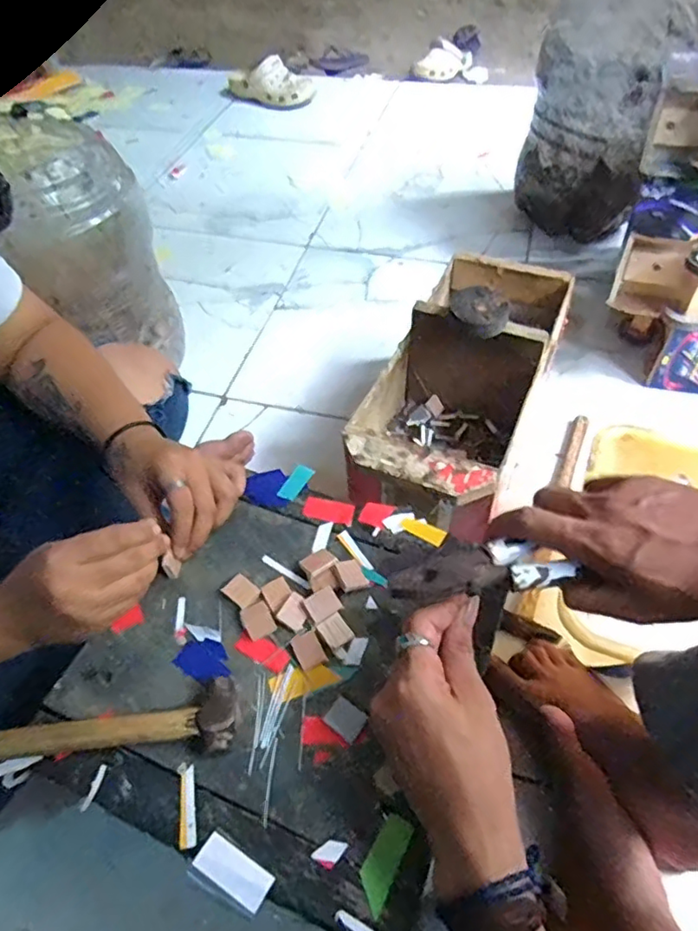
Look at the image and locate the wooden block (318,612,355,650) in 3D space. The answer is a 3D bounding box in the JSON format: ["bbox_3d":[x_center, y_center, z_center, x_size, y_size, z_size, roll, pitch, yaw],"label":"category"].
[{"bbox_3d":[-0.010,0.121,0.436,0.020,0.006,0.022,-30,56,-18],"label":"wooden block"}]

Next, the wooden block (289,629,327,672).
[{"bbox_3d":[-0.029,0.132,0.428,0.019,0.004,0.025,-24,55,-15],"label":"wooden block"}]

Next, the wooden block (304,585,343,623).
[{"bbox_3d":[-0.019,0.103,0.447,0.024,0.004,0.021,-27,56,-17],"label":"wooden block"}]

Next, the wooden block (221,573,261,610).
[{"bbox_3d":[-0.081,0.095,0.456,0.024,0.006,0.020,32,60,25],"label":"wooden block"}]

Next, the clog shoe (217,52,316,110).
[{"bbox_3d":[-0.205,-0.927,1.451,0.229,0.077,0.104,6,53,8],"label":"clog shoe"}]

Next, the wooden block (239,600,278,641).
[{"bbox_3d":[-0.068,0.115,0.445,0.021,0.004,0.027,-25,55,-15],"label":"wooden block"}]

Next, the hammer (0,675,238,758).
[{"bbox_3d":[-0.189,0.175,0.387,0.228,0.021,0.041,-8,52,-3],"label":"hammer"}]

